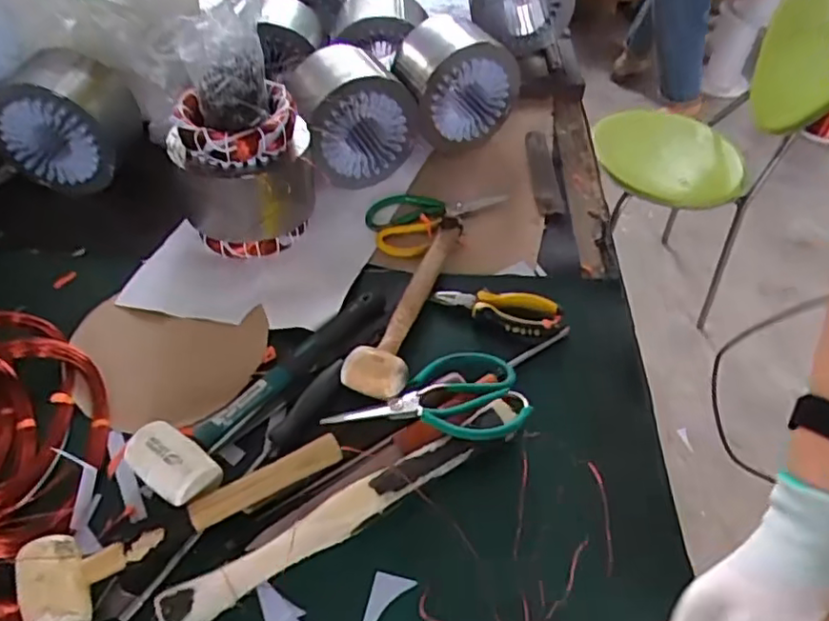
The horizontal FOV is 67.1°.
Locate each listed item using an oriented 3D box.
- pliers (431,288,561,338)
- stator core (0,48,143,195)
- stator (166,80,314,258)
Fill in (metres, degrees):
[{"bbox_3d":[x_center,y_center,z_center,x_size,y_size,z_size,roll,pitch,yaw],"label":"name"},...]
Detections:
[{"bbox_3d":[0.089,-0.003,0.676,0.136,0.014,0.051,13,51,8],"label":"pliers"},{"bbox_3d":[-0.443,-0.243,0.803,0.156,0.144,0.100,4,49,0],"label":"stator core"},{"bbox_3d":[-0.196,-0.160,0.732,0.145,0.160,0.119,-3,50,-5],"label":"stator"}]

